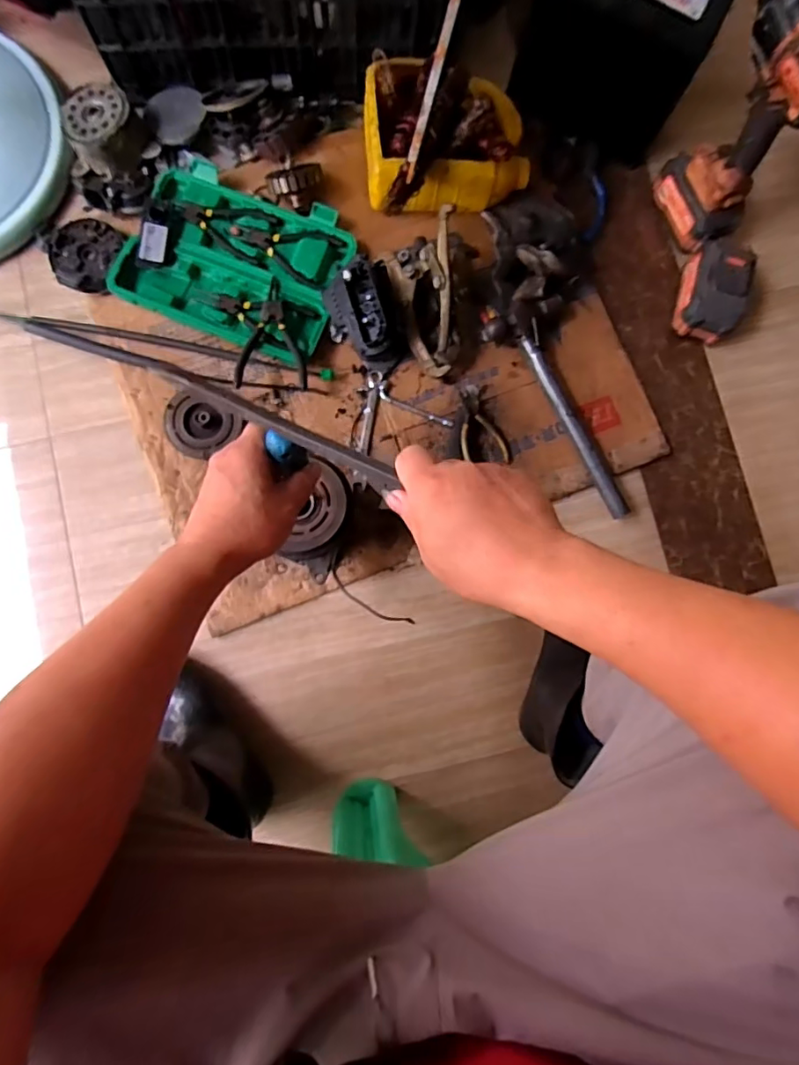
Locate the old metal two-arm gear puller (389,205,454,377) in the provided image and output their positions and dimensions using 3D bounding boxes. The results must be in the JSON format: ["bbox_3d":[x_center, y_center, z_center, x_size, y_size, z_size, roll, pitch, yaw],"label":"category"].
[{"bbox_3d":[0.029,-0.317,0.732,0.078,0.100,0.192,-1,83,-3],"label":"old metal two-arm gear puller"}]

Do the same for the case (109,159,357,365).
[{"bbox_3d":[-0.227,-0.384,0.760,0.301,0.034,0.229,23,82,0],"label":"case"}]

